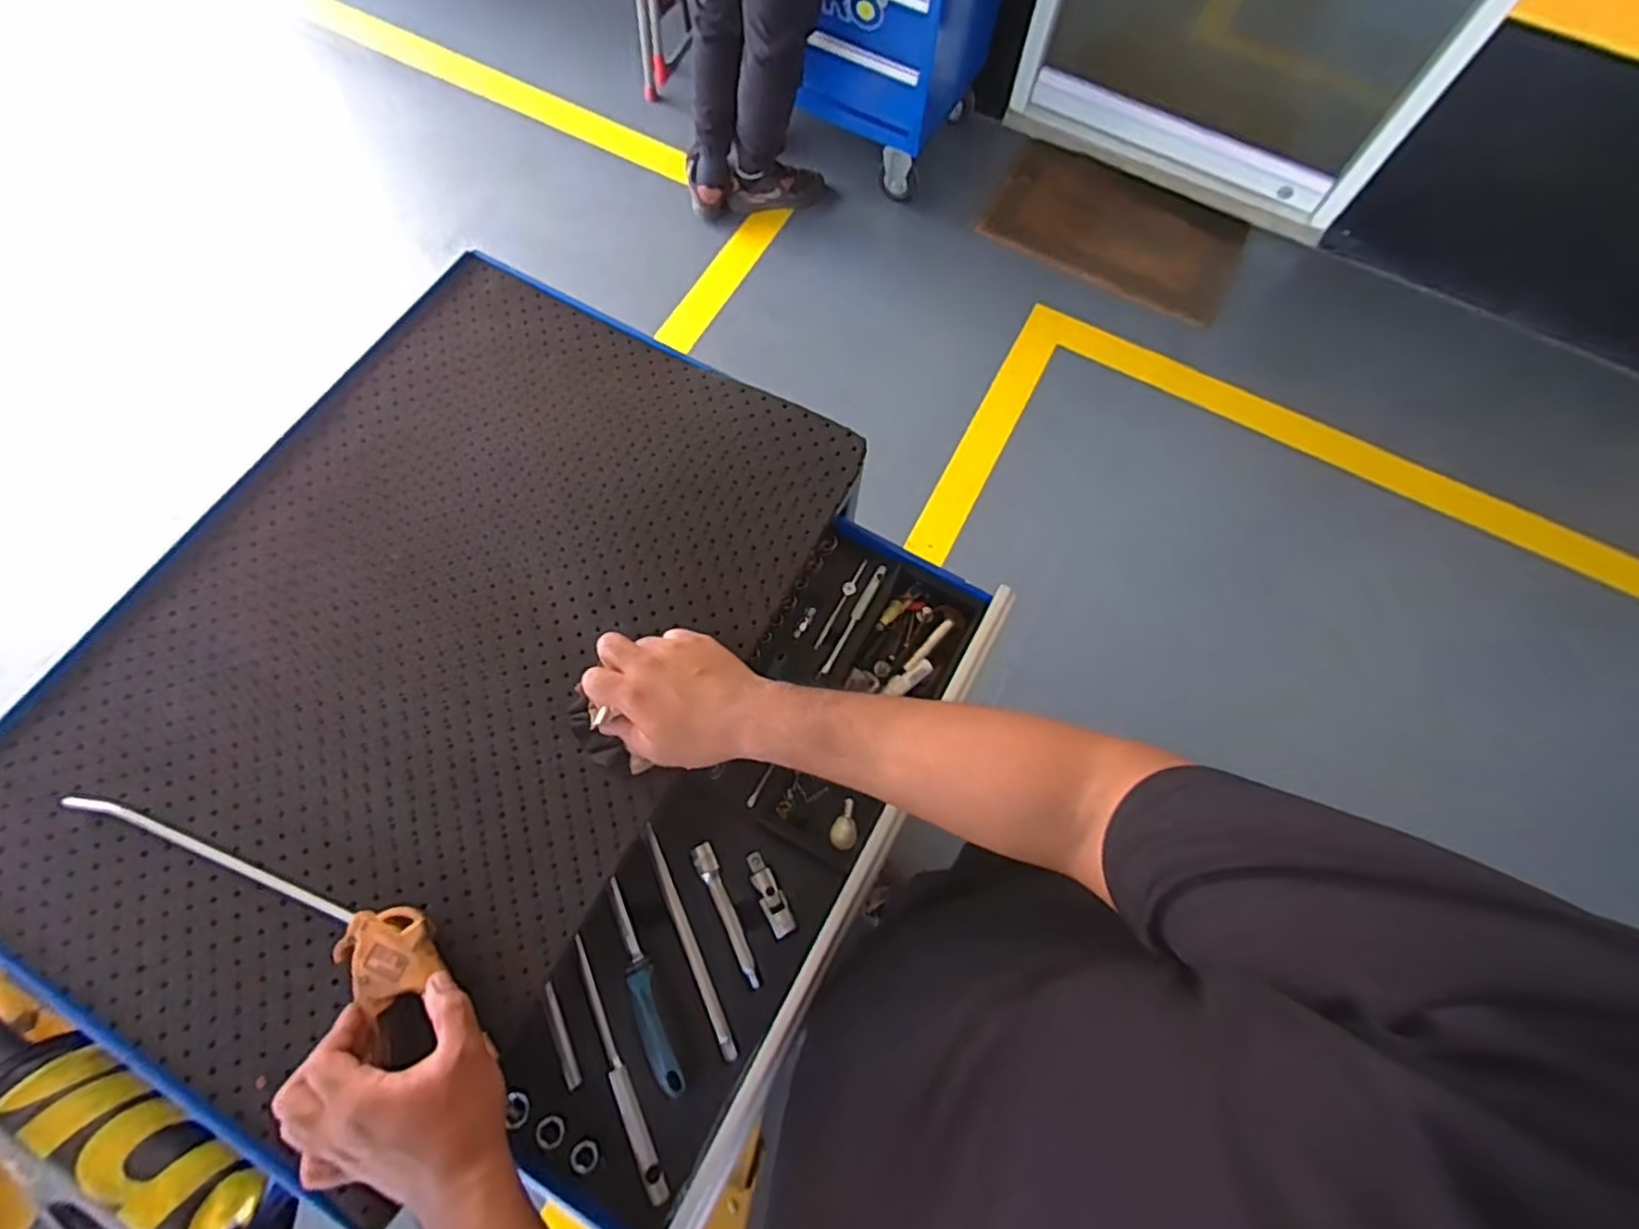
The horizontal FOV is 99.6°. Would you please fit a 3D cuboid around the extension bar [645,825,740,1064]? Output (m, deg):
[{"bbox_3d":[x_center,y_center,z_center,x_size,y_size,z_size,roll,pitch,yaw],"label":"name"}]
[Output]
[{"bbox_3d":[-0.110,0.271,0.581,0.013,0.007,0.193,-24,72,-9],"label":"extension bar"}]

